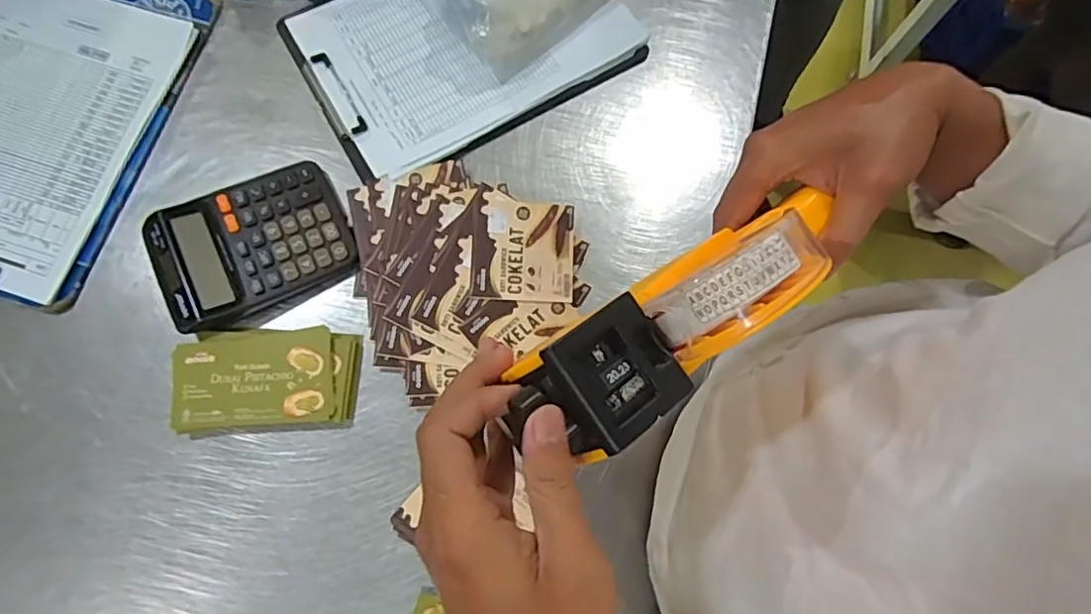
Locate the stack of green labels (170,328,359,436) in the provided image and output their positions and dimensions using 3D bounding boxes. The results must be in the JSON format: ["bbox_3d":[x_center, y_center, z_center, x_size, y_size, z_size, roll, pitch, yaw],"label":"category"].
[{"bbox_3d":[-0.239,0.061,0.511,0.150,0.022,0.083,-3,76,-2],"label":"stack of green labels"}]

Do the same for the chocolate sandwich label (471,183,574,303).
[{"bbox_3d":[-0.019,-0.055,0.533,0.089,0.004,0.097,3,82,-7],"label":"chocolate sandwich label"}]

